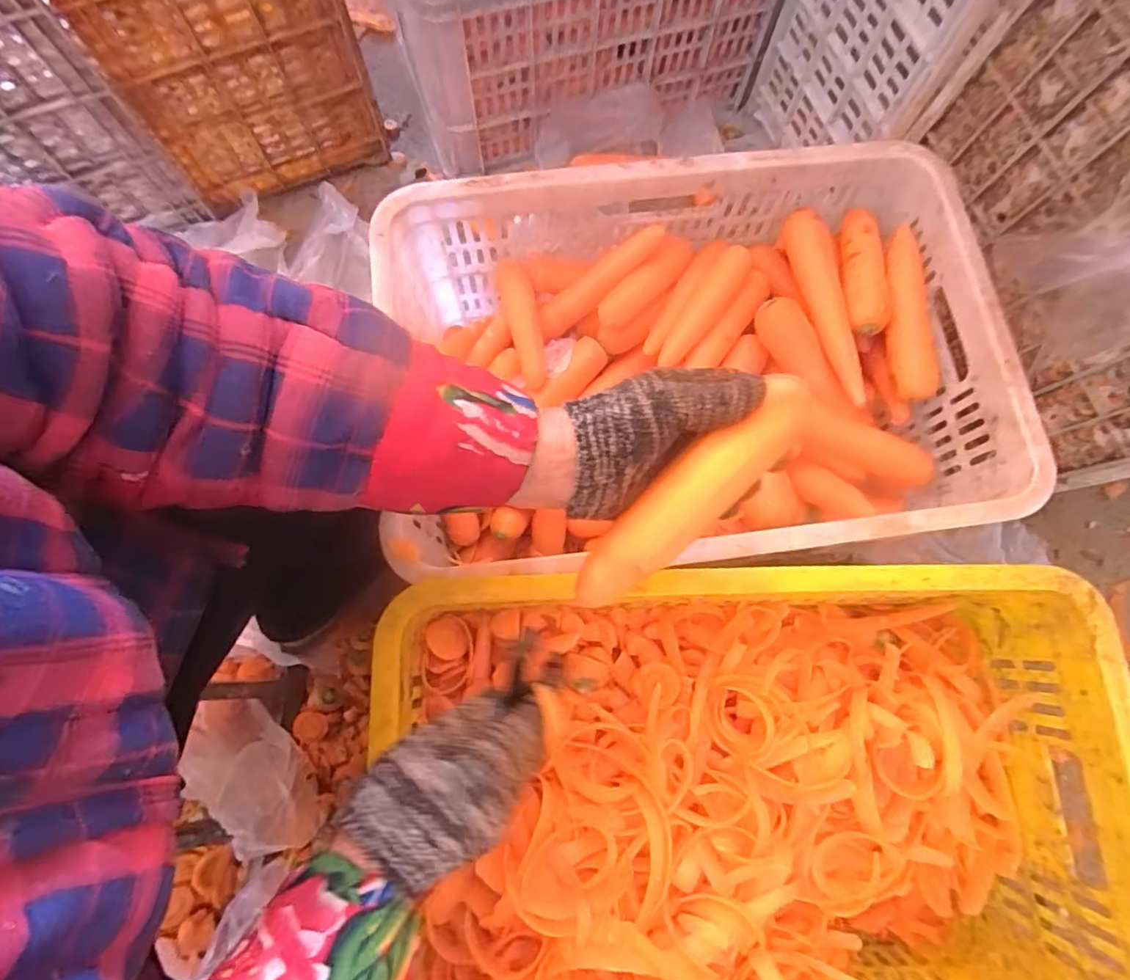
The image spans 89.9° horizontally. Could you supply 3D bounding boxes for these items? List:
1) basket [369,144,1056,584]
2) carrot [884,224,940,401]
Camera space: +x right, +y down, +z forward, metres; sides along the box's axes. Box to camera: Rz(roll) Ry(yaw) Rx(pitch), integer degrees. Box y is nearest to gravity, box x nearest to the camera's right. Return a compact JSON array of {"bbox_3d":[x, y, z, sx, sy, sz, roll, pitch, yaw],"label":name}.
[{"bbox_3d":[0.110,-0.111,0.535,0.515,0.150,0.357,-7,77,-2],"label":"basket"},{"bbox_3d":[0.334,-0.174,0.558,0.039,0.044,0.166,-4,76,-2],"label":"carrot"}]

